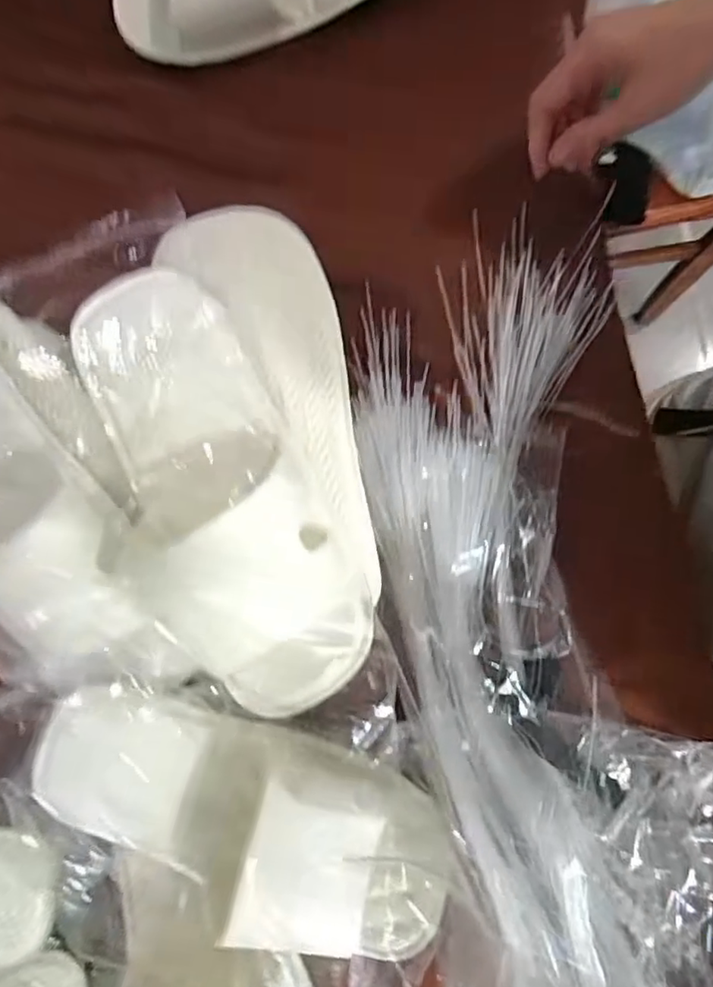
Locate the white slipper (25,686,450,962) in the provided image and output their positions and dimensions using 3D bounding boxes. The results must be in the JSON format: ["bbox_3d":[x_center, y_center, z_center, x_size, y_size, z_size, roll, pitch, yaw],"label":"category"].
[{"bbox_3d":[-0.067,0.193,0.359,0.246,0.042,0.101,19,79,5],"label":"white slipper"}]

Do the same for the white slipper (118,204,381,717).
[{"bbox_3d":[-0.067,-0.021,0.371,0.138,0.069,0.297,-8,78,-1],"label":"white slipper"}]

